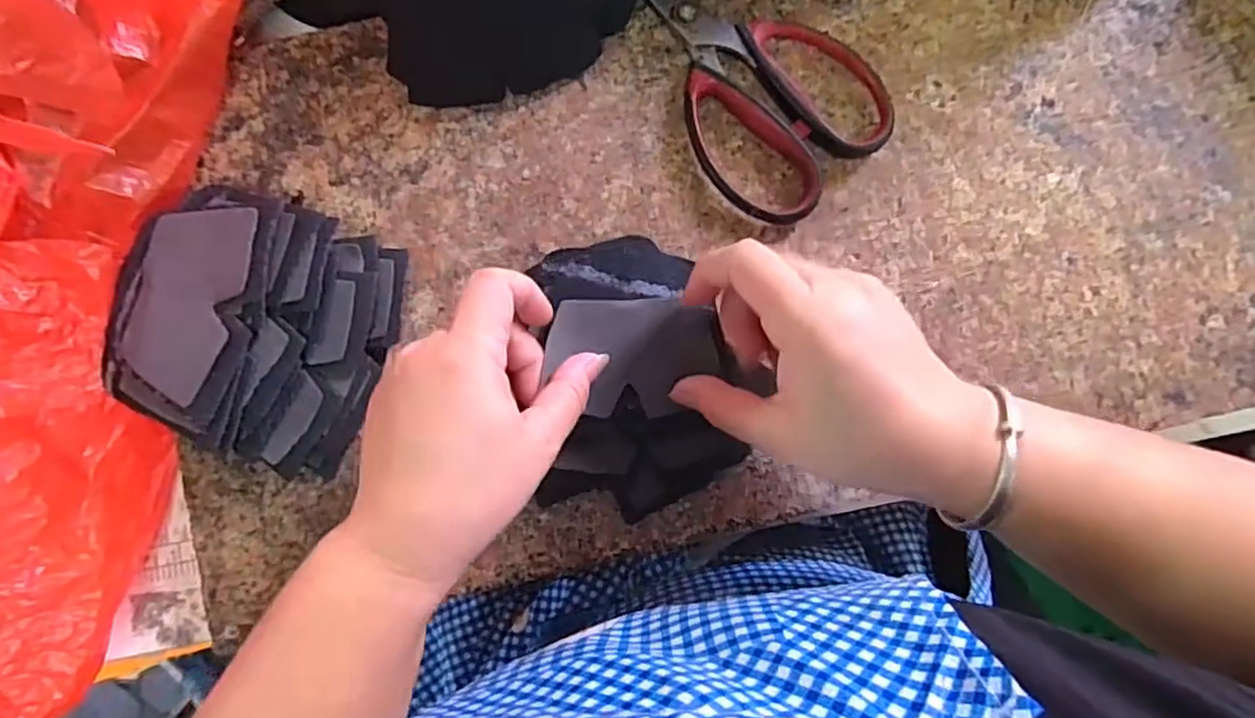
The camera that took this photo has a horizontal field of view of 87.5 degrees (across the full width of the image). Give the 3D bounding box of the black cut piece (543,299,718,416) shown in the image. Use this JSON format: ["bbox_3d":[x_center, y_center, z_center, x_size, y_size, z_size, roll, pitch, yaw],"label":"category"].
[{"bbox_3d":[0.003,-0.001,0.305,0.077,0.006,0.054,-2,87,1],"label":"black cut piece"}]

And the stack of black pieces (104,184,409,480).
[{"bbox_3d":[-0.178,-0.018,0.308,0.121,0.043,0.115,22,85,1],"label":"stack of black pieces"}]

